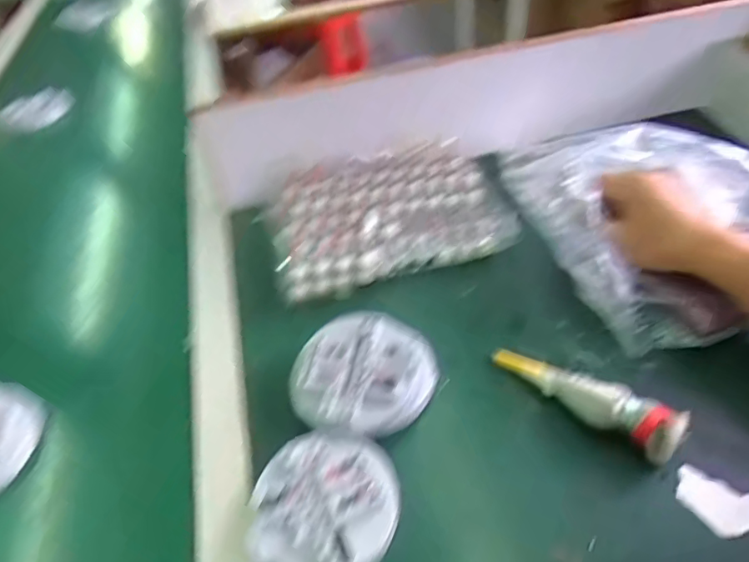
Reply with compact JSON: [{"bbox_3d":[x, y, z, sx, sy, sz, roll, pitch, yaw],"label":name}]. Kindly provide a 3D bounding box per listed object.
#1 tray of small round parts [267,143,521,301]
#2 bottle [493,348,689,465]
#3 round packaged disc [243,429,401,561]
[{"bbox_3d":[0.010,-0.077,0.604,0.250,0.047,0.206,-7,45,-4],"label":"tray of small round parts"},{"bbox_3d":[0.164,0.084,0.421,0.145,0.037,0.031,34,55,30],"label":"bottle"},{"bbox_3d":[-0.035,0.158,0.379,0.099,0.020,0.101,-1,45,1],"label":"round packaged disc"}]

